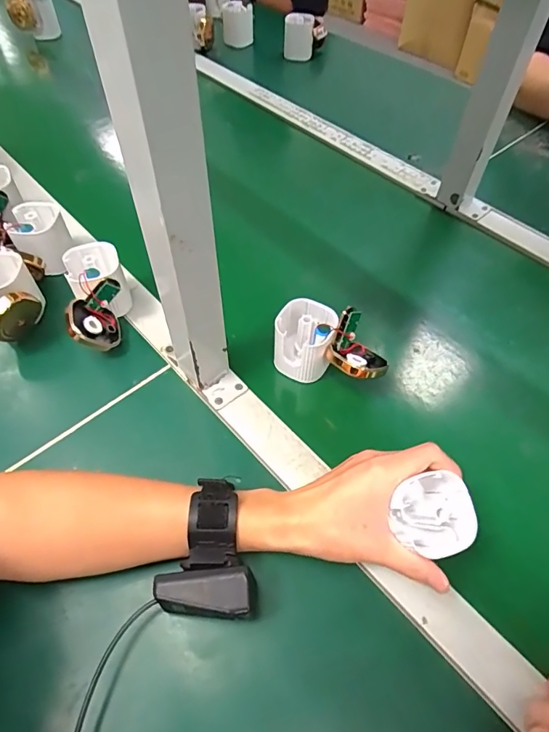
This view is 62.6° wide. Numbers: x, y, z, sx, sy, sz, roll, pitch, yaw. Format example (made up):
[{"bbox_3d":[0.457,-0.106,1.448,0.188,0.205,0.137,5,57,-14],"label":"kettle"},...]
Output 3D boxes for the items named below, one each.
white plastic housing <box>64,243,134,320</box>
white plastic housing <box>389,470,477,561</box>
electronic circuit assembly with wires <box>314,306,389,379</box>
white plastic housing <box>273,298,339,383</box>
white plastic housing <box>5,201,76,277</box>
[{"bbox_3d":[-0.186,-0.087,0.481,0.055,0.068,0.067,-20,57,-15],"label":"white plastic housing"},{"bbox_3d":[0.114,0.106,0.320,0.056,0.025,0.052,-20,69,-4],"label":"white plastic housing"},{"bbox_3d":[0.076,-0.020,0.423,0.049,0.042,0.068,-35,62,-23],"label":"electronic circuit assembly with wires"},{"bbox_3d":[0.030,-0.026,0.448,0.054,0.061,0.058,1,54,-1],"label":"white plastic housing"},{"bbox_3d":[-0.267,-0.147,0.522,0.058,0.060,0.062,-23,58,-17],"label":"white plastic housing"}]

